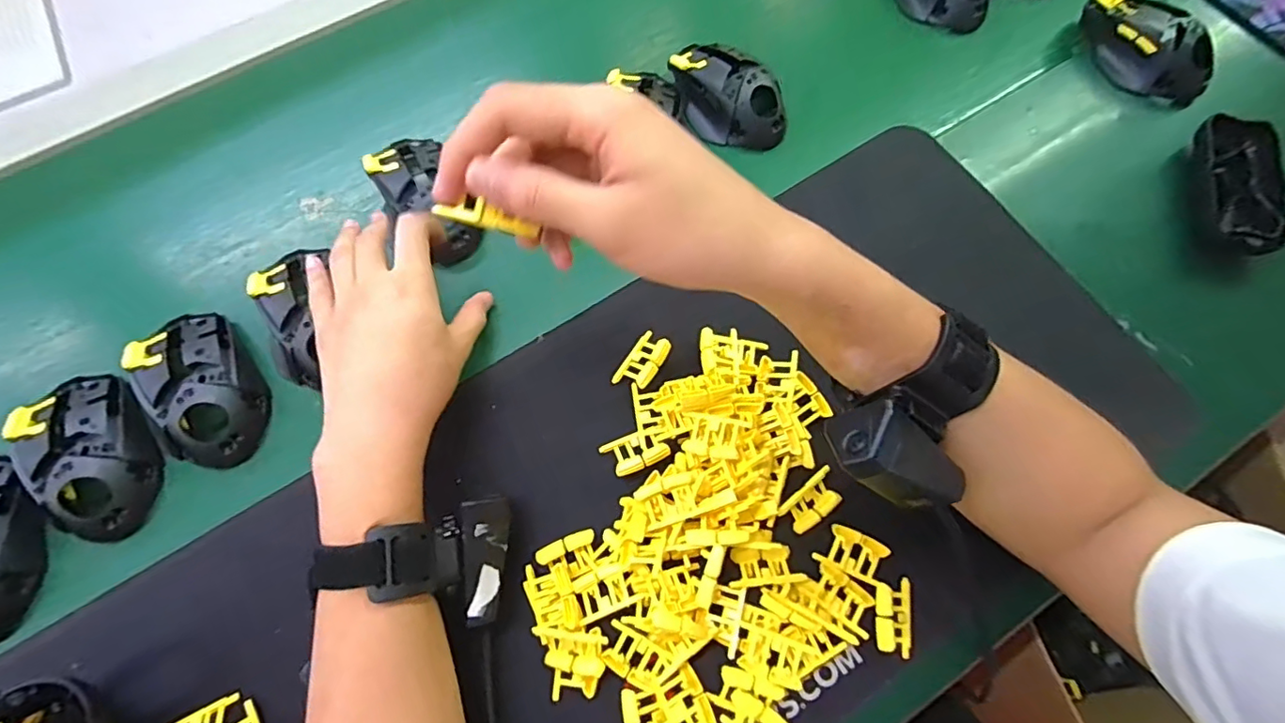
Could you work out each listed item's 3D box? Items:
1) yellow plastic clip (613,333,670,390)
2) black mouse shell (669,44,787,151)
[{"bbox_3d":[0.001,-0.001,0.380,0.025,0.010,0.042,29,73,12],"label":"yellow plastic clip"},{"bbox_3d":[0.068,-0.218,0.459,0.061,0.033,0.107,-35,72,-11],"label":"black mouse shell"}]

